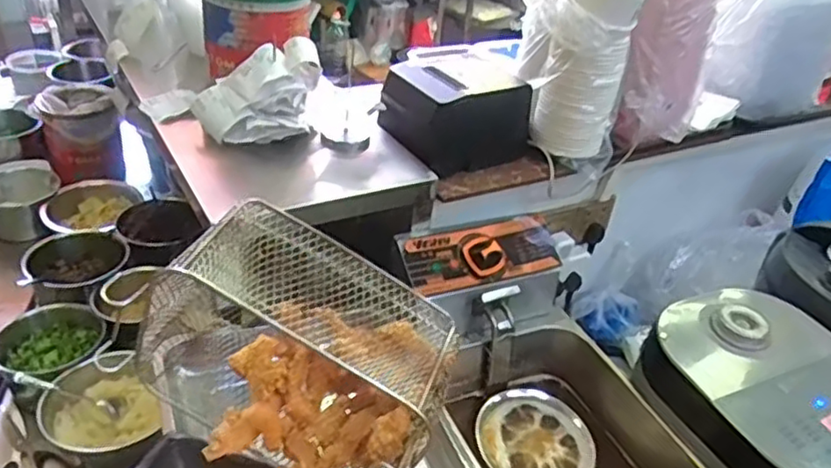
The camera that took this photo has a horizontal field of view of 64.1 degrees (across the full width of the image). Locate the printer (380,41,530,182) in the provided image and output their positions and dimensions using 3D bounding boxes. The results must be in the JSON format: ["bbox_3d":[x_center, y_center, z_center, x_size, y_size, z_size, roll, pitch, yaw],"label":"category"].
[{"bbox_3d":[0.060,-0.180,0.952,0.184,0.117,0.138,-14,40,-28],"label":"printer"}]

